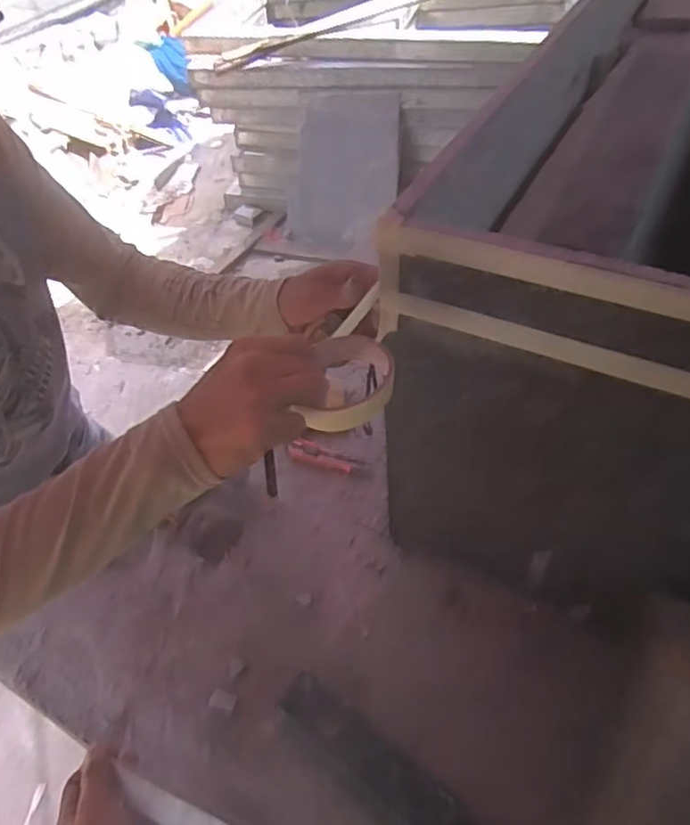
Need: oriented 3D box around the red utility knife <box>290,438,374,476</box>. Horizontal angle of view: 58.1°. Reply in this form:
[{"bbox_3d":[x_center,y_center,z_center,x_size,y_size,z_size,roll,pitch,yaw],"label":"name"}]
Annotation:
[{"bbox_3d":[-0.022,0.072,0.957,0.139,0.010,0.036,16,51,19],"label":"red utility knife"}]

